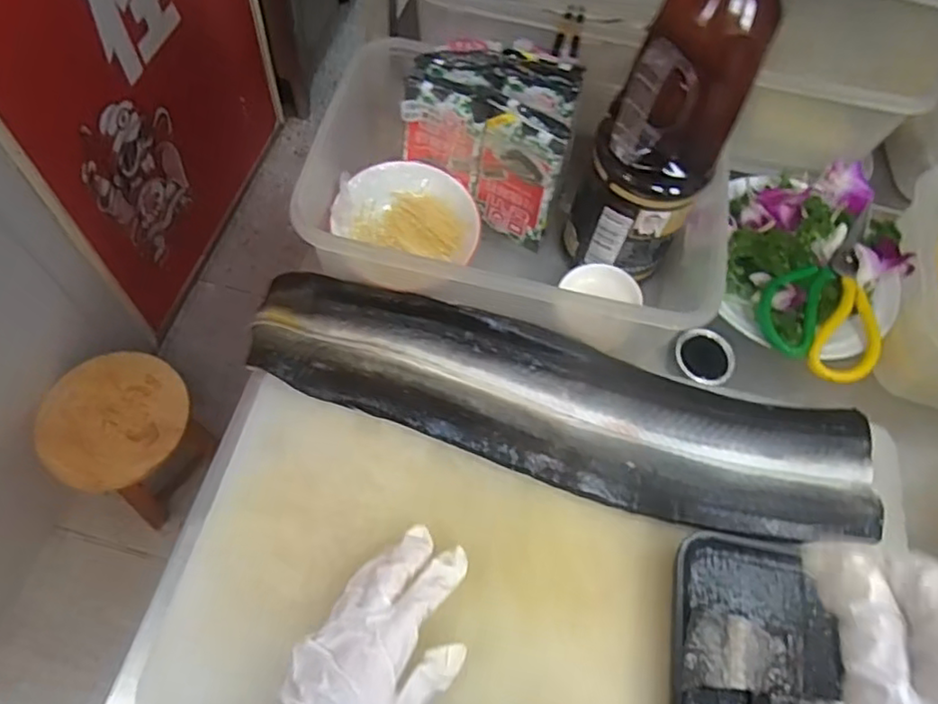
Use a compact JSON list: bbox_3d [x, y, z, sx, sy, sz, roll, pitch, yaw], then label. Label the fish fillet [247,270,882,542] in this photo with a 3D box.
[{"bbox_3d":[0.077,0.044,0.527,0.521,0.021,0.126,14,67,4],"label":"fish fillet"}]

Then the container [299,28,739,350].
[{"bbox_3d":[0.046,-0.140,0.577,0.341,0.137,0.226,13,65,3],"label":"container"}]

